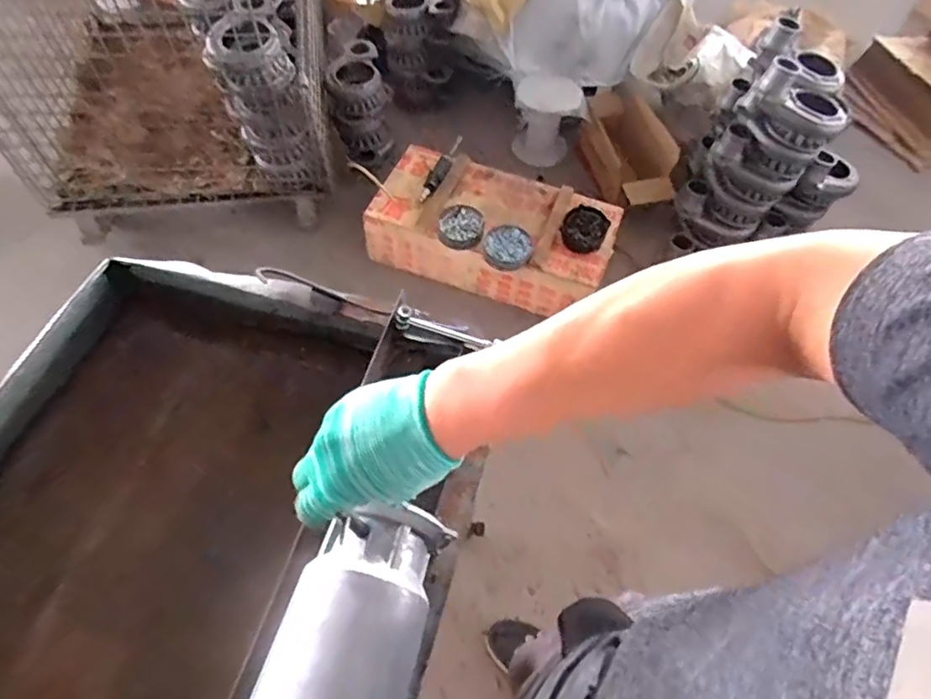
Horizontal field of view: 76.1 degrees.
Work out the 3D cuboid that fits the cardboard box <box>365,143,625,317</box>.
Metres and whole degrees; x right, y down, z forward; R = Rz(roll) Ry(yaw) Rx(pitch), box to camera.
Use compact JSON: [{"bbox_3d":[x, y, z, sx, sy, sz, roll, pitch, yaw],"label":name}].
[{"bbox_3d":[0.077,-0.374,1.819,0.713,0.247,0.355,21,59,10],"label":"cardboard box"}]

